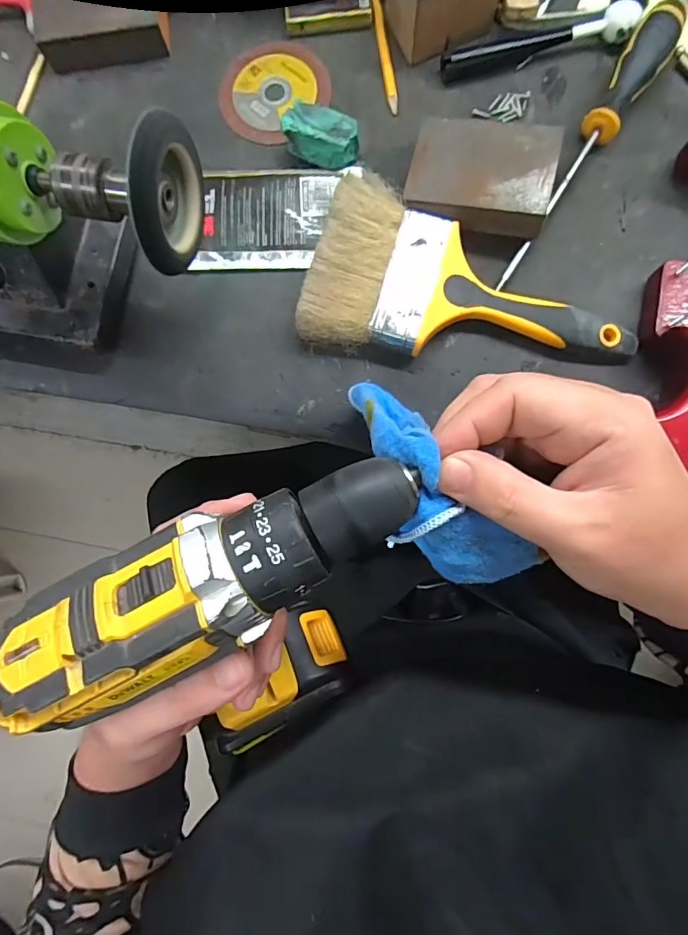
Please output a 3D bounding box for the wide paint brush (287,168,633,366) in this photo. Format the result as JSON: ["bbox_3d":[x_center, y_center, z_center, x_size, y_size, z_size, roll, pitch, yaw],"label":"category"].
[{"bbox_3d":[0.089,-0.134,0.334,0.227,0.035,0.112,7,83,3],"label":"wide paint brush"}]

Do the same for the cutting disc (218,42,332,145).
[{"bbox_3d":[-0.059,-0.305,0.376,0.083,0.004,0.085,0,83,2],"label":"cutting disc"}]

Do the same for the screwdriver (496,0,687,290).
[{"bbox_3d":[0.177,-0.232,0.341,0.029,0.031,0.233,32,85,6],"label":"screwdriver"}]

